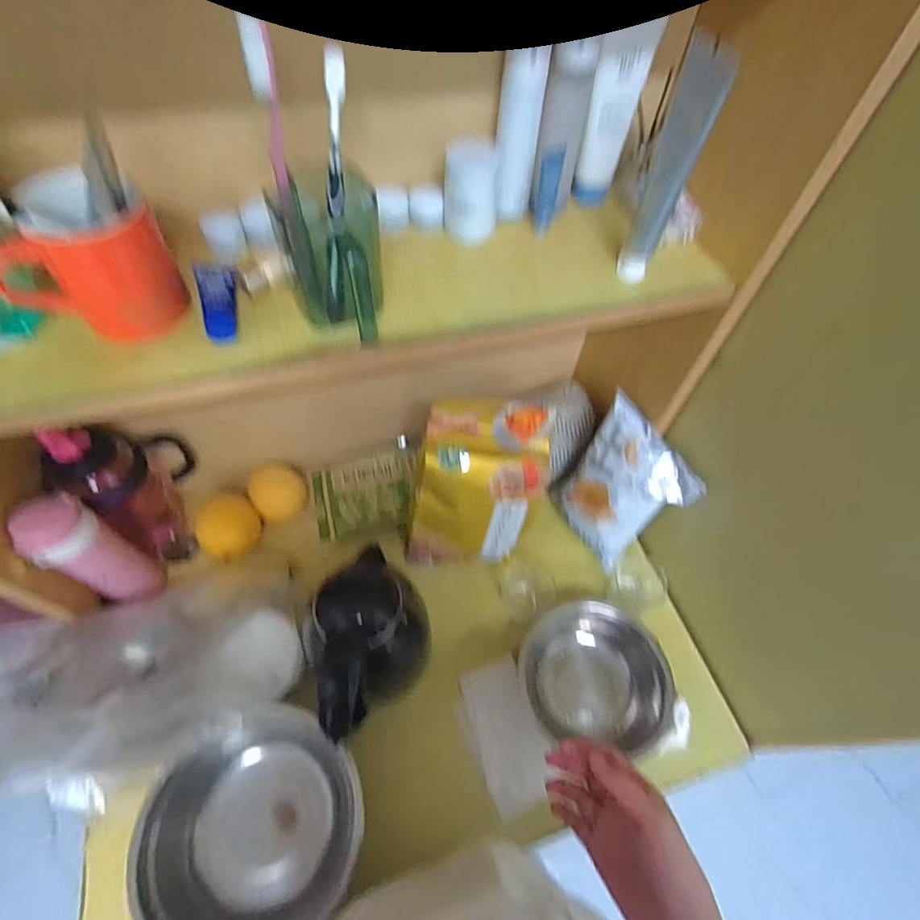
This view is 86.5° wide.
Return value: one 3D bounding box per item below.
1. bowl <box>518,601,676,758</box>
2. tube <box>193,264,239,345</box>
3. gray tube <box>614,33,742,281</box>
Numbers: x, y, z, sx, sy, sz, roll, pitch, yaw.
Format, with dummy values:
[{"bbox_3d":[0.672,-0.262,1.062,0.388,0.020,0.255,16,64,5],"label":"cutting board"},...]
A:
[{"bbox_3d":[0.177,0.287,0.667,0.194,0.080,0.176,11,57,4],"label":"bowl"},{"bbox_3d":[-0.202,-0.132,0.410,0.027,0.021,0.084,-14,58,-11],"label":"tube"},{"bbox_3d":[0.172,-0.233,0.408,0.024,0.180,0.041,-5,57,-6],"label":"gray tube"}]

